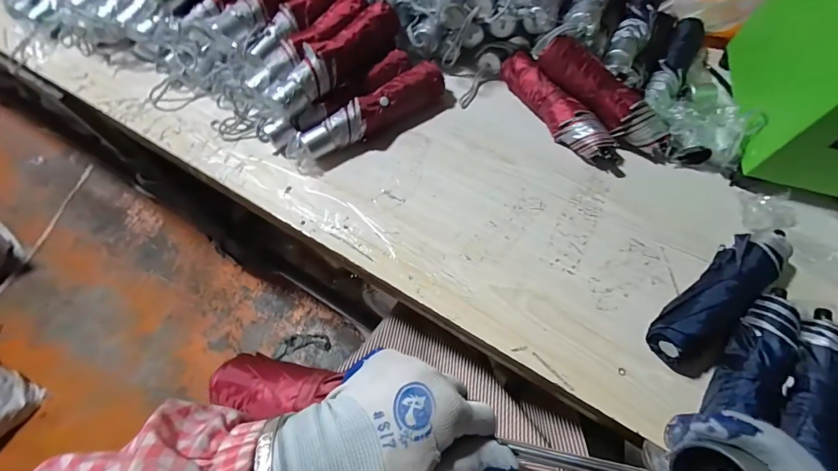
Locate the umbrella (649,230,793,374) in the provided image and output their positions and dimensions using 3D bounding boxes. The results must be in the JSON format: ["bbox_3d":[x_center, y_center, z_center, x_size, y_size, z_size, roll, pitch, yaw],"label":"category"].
[{"bbox_3d":[0.350,0.062,0.401,0.222,0.053,0.069,-38,69,-18],"label":"umbrella"}]

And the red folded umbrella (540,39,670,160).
[{"bbox_3d":[0.271,-0.193,0.501,0.232,0.050,0.056,42,69,0],"label":"red folded umbrella"}]

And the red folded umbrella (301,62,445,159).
[{"bbox_3d":[-0.063,-0.182,0.528,0.238,0.055,0.048,-34,68,-17],"label":"red folded umbrella"}]

